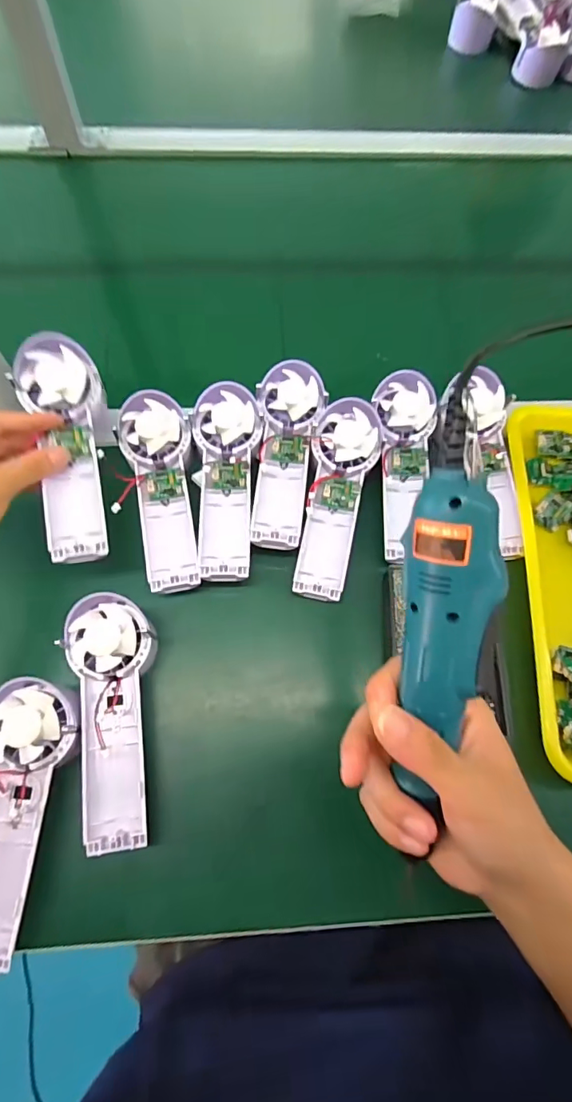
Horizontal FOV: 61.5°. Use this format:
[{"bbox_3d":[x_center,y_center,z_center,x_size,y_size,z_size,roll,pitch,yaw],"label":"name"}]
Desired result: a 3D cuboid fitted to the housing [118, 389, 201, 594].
[{"bbox_3d":[-0.108,-0.053,0.420,0.063,0.035,0.179,-10,71,-6],"label":"housing"}]

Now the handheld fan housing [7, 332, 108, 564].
[{"bbox_3d":[-0.173,-0.079,0.384,0.059,0.034,0.175,-8,85,-5],"label":"handheld fan housing"}]

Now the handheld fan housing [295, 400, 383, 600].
[{"bbox_3d":[0.044,-0.046,0.429,0.057,0.024,0.178,11,84,2],"label":"handheld fan housing"}]

